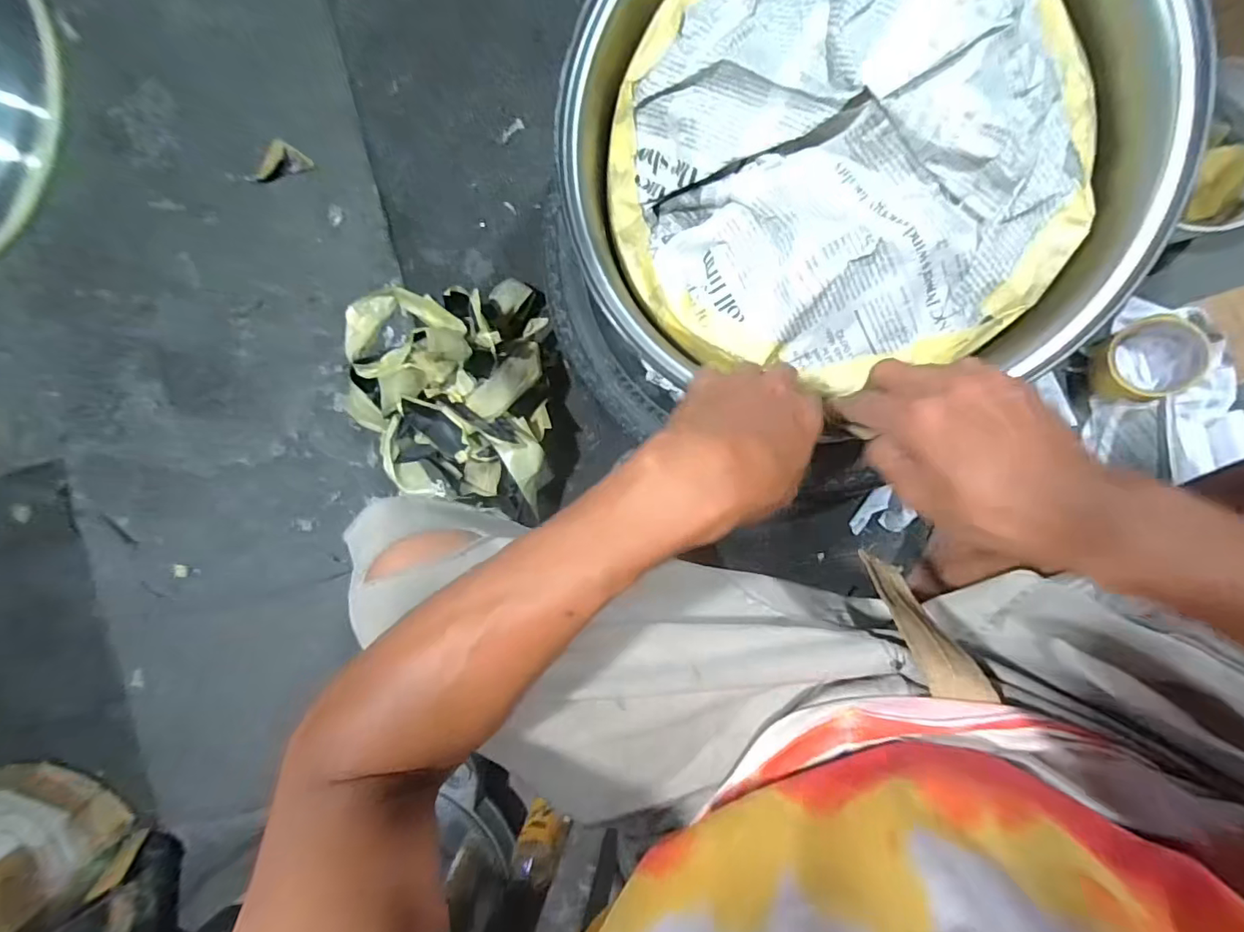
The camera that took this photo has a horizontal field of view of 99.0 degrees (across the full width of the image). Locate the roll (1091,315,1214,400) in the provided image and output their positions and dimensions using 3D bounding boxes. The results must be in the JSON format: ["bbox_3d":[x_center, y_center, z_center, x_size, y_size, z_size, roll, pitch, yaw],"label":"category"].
[{"bbox_3d":[0.588,-0.121,0.590,0.088,0.059,0.087,0,94,7],"label":"roll"}]

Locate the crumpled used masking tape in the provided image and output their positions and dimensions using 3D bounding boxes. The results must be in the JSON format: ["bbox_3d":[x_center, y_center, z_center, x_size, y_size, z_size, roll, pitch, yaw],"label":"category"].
[{"bbox_3d":[-0.216,-0.079,0.651,0.245,0.171,0.279,-4,93,7],"label":"crumpled used masking tape"}]

